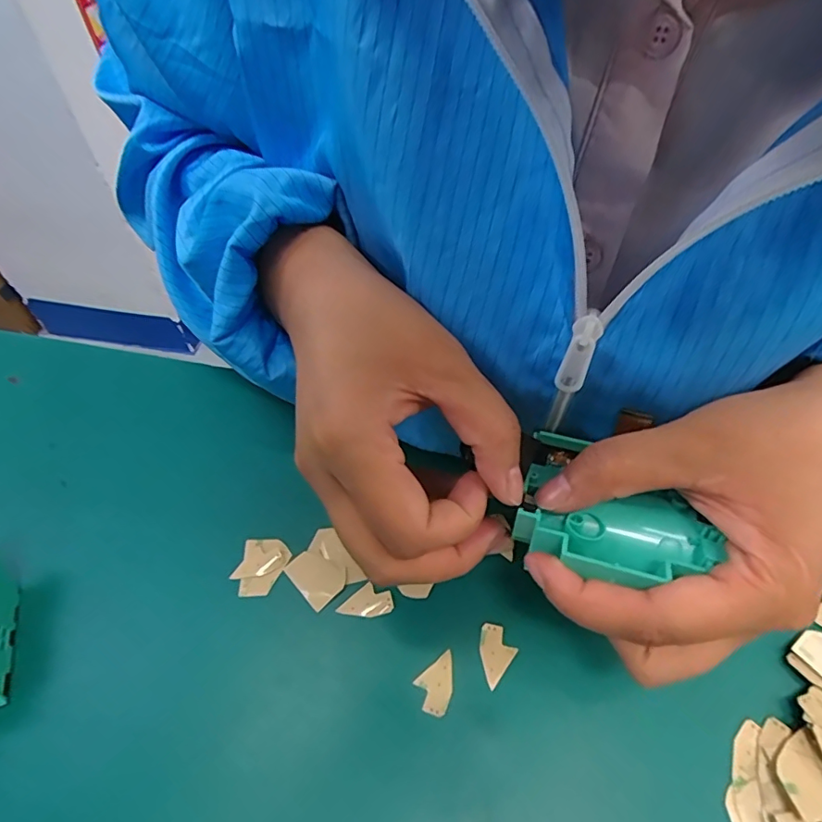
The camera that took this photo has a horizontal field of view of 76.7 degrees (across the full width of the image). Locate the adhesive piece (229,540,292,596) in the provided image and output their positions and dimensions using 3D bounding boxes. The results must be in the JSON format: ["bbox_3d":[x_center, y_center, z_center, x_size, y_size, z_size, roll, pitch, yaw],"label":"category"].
[{"bbox_3d":[-0.077,0.080,0.267,0.024,0.007,0.029,14,44,8],"label":"adhesive piece"}]

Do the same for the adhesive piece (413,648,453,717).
[{"bbox_3d":[0.013,0.123,0.234,0.023,0.004,0.018,-36,57,-18],"label":"adhesive piece"}]

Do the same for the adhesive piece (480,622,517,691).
[{"bbox_3d":[0.041,0.113,0.243,0.016,0.004,0.026,-13,54,-3],"label":"adhesive piece"}]

